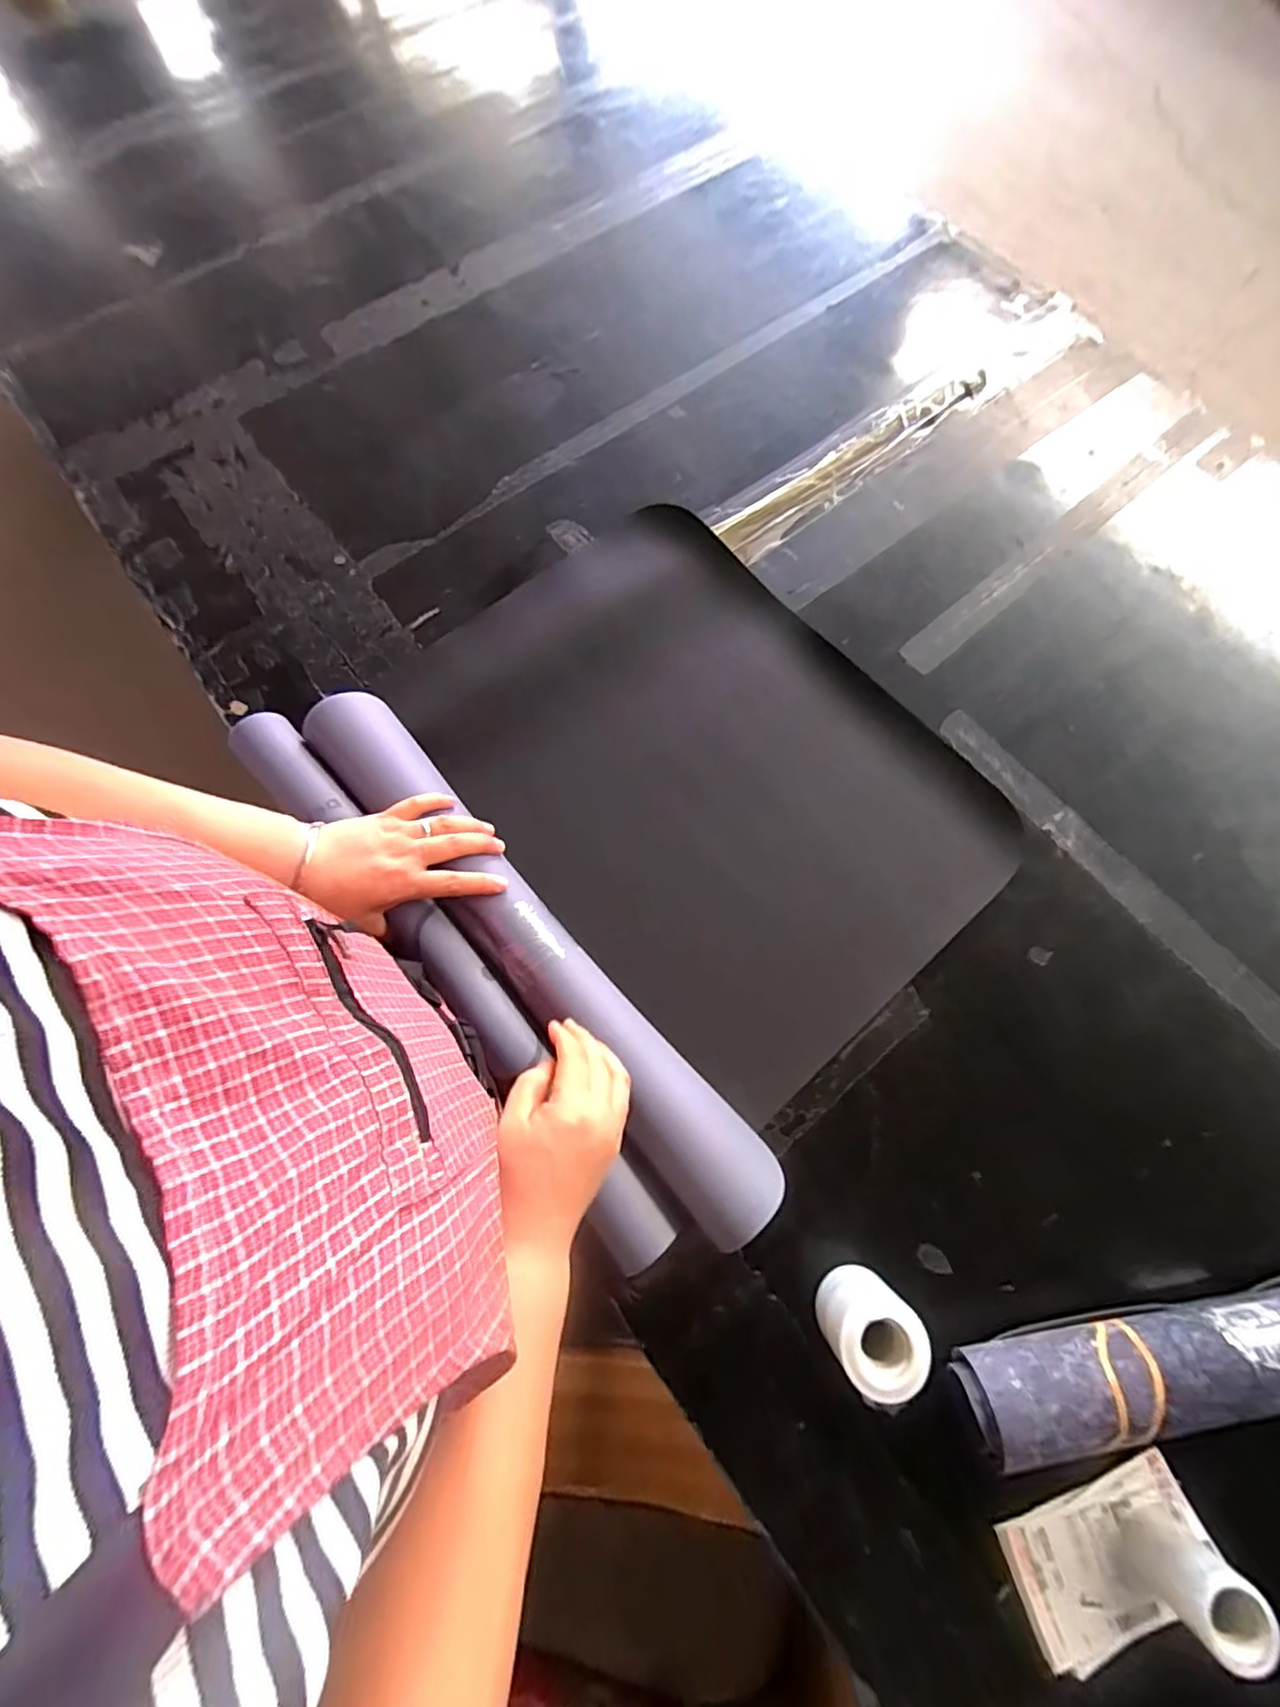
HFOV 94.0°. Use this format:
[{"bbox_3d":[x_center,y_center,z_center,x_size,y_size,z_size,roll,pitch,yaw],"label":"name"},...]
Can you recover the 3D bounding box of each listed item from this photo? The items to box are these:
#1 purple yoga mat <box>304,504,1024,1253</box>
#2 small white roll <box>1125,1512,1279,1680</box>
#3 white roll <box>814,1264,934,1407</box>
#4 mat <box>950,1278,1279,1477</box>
[{"bbox_3d":[0.030,-0.061,0.600,0.484,0.087,0.579,-39,77,-11],"label":"purple yoga mat"},{"bbox_3d":[0.375,0.494,0.406,0.050,0.070,0.047,0,73,-1],"label":"small white roll"},{"bbox_3d":[0.169,0.352,0.444,0.062,0.066,0.060,0,73,-1],"label":"white roll"},{"bbox_3d":[0.430,0.366,0.440,0.391,0.064,0.064,-9,73,-4],"label":"mat"}]

